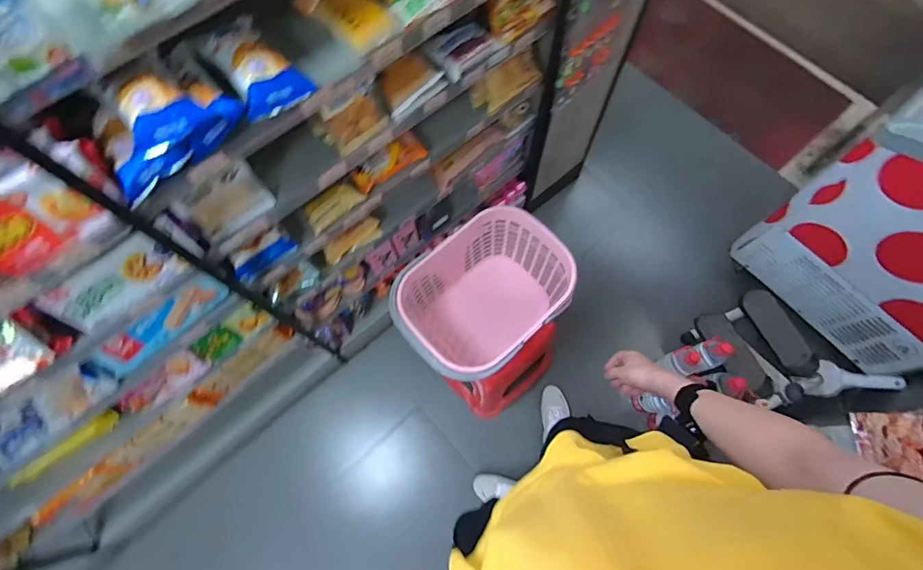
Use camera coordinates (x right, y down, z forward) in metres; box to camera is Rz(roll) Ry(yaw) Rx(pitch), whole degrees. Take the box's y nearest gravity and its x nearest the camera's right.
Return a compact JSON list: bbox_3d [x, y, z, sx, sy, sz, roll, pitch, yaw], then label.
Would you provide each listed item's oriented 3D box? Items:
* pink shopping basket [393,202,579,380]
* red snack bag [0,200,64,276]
[{"bbox_3d":[0.050,0.039,1.112,0.406,0.268,0.318,-39,75,-13],"label":"pink shopping basket"},{"bbox_3d":[-0.577,-0.065,0.551,0.084,0.091,0.049,-32,73,-11],"label":"red snack bag"}]

